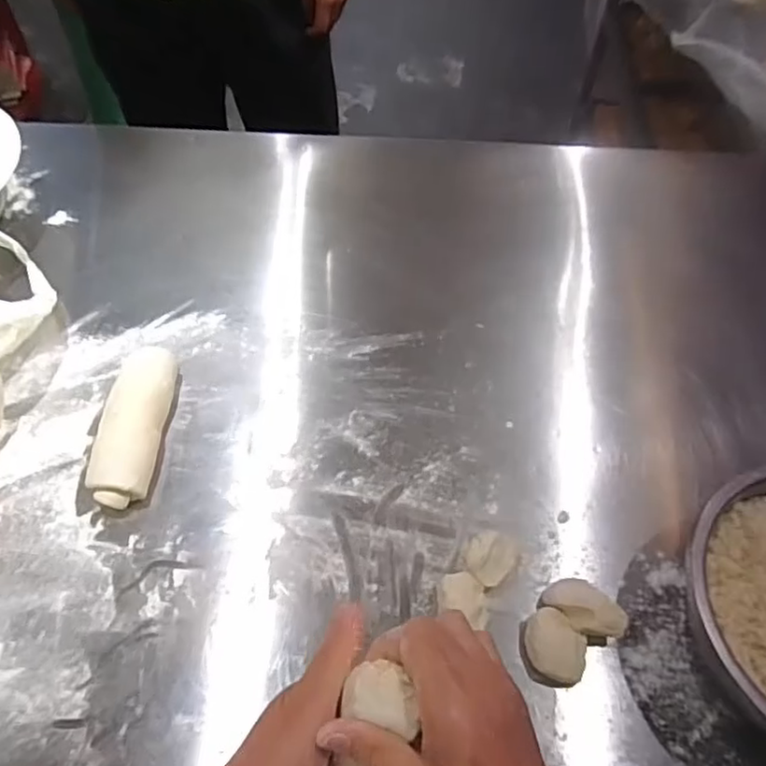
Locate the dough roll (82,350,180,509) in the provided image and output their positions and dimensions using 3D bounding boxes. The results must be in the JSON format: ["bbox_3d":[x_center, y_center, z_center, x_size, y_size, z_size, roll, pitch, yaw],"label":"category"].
[{"bbox_3d":[-0.210,0.035,0.536,0.047,0.041,0.140,5,53,-1],"label":"dough roll"}]

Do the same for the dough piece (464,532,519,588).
[{"bbox_3d":[0.082,0.135,0.488,0.035,0.031,0.040,30,57,17],"label":"dough piece"}]

